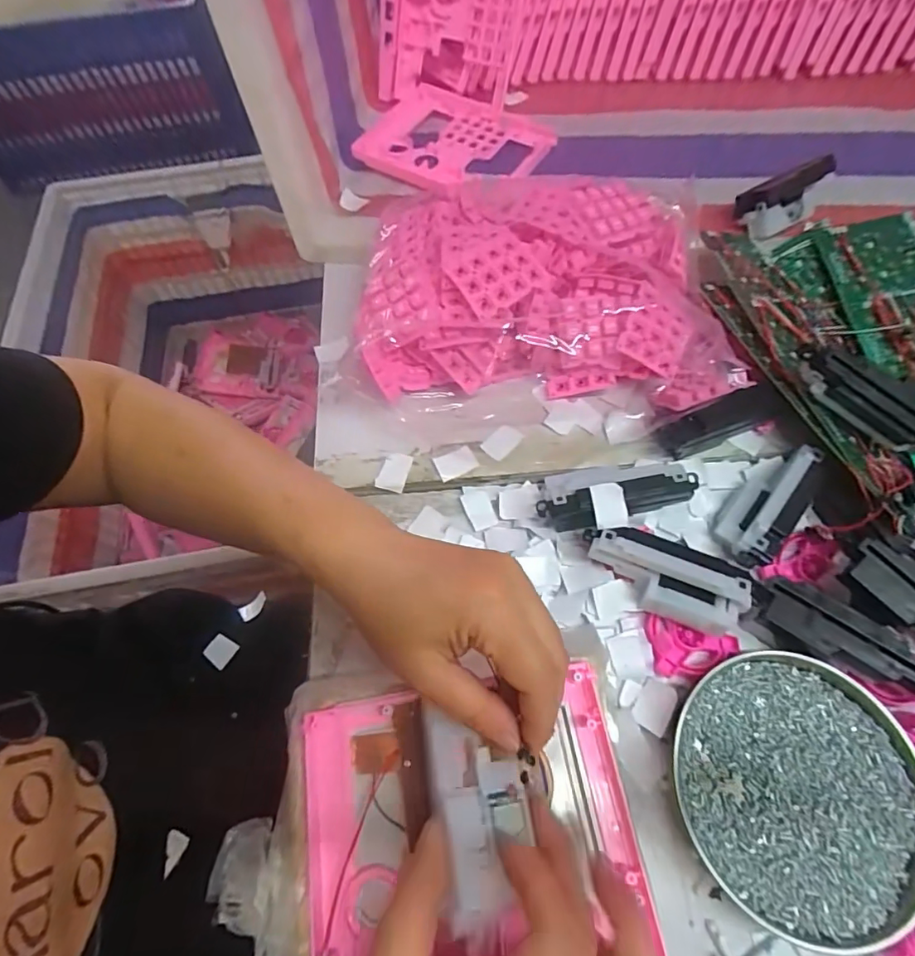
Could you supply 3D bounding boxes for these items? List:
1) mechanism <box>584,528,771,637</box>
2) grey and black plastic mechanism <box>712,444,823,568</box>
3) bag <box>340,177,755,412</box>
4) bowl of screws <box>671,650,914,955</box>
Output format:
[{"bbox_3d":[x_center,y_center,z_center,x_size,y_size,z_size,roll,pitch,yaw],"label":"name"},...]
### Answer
[{"bbox_3d":[0.135,0.065,0.319,0.109,0.034,0.037,23,68,11],"label":"mechanism"},{"bbox_3d":[0.218,0.015,0.345,0.093,0.024,0.039,-40,71,-16],"label":"grey and black plastic mechanism"},{"bbox_3d":[0.060,-0.141,0.389,0.256,0.078,0.168,2,65,2],"label":"bag"},{"bbox_3d":[0.192,0.172,0.283,0.126,0.019,0.134,0,65,1],"label":"bowl of screws"}]

